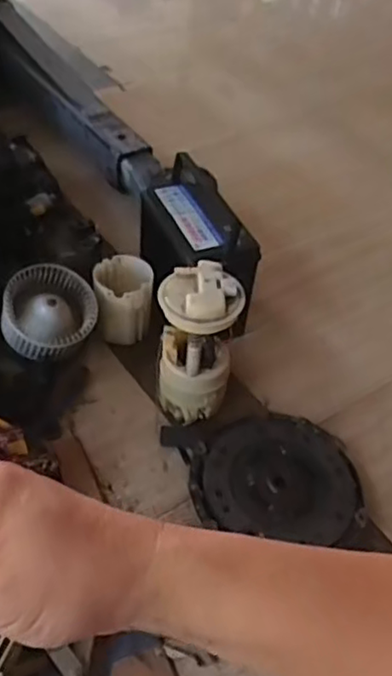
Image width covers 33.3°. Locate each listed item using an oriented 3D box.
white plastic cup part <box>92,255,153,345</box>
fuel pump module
[{"bbox_3d":[-0.126,-0.069,1.124,0.097,0.106,0.111,-2,47,-10],"label":"white plastic cup part"},{"bbox_3d":[0.000,0.010,0.986,0.110,0.225,0.116,-6,47,-13],"label":"fuel pump module"}]

